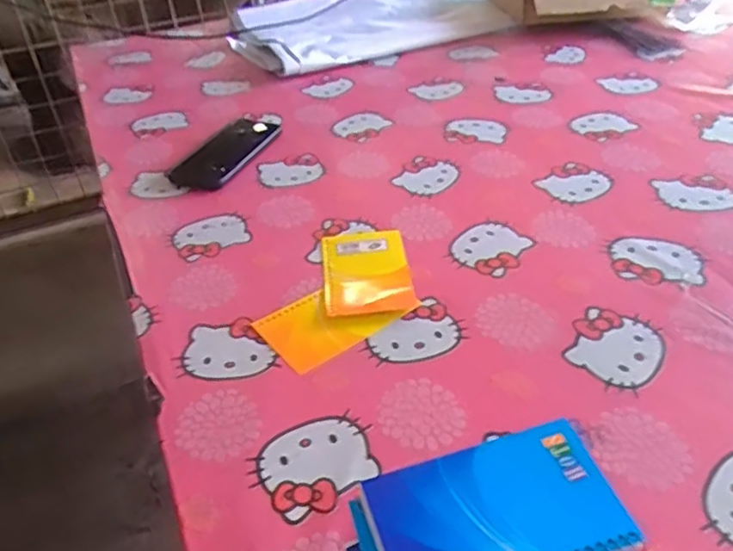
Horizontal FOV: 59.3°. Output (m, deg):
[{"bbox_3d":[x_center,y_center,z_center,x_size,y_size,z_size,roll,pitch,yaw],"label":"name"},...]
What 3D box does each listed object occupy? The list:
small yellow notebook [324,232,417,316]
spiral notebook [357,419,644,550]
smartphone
[{"bbox_3d":[-0.001,-0.007,0.609,0.080,0.010,0.127,-7,38,-3],"label":"small yellow notebook"},{"bbox_3d":[0.070,0.128,0.347,0.137,0.012,0.088,-13,39,-11],"label":"spiral notebook"},{"bbox_3d":[-0.174,-0.163,0.824,0.077,0.016,0.161,15,42,23],"label":"smartphone"}]

